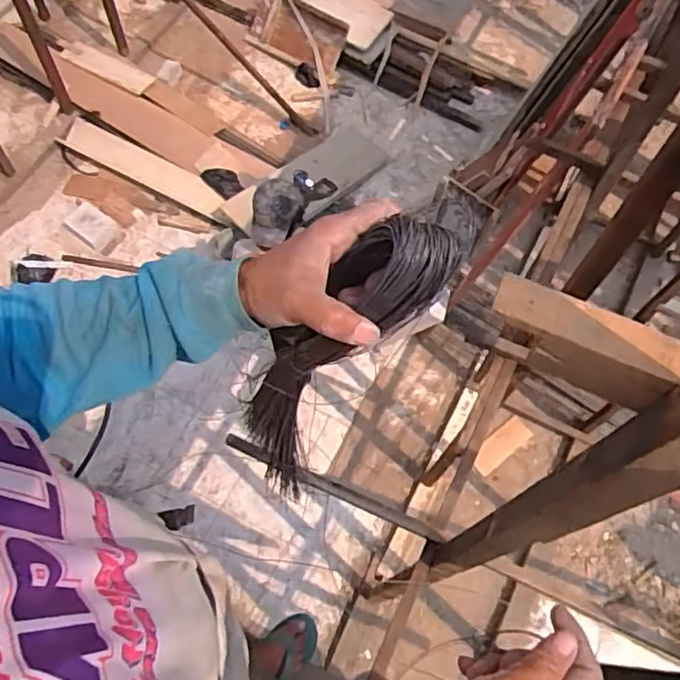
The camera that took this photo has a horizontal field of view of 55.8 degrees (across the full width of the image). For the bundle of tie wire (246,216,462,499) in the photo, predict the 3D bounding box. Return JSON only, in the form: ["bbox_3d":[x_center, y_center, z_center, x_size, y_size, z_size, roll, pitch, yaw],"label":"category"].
[{"bbox_3d":[-0.018,0.035,0.533,0.054,0.407,0.083,3,64,-20],"label":"bundle of tie wire"}]

